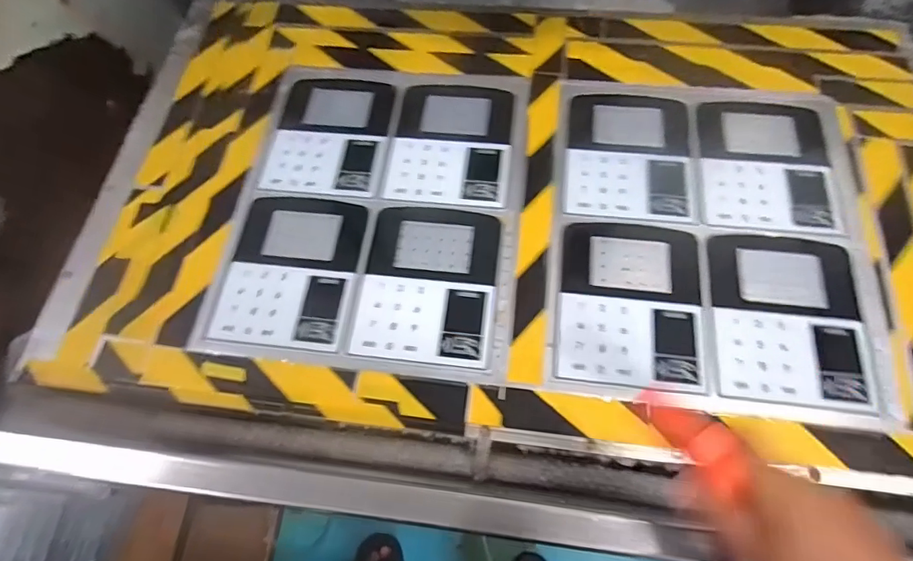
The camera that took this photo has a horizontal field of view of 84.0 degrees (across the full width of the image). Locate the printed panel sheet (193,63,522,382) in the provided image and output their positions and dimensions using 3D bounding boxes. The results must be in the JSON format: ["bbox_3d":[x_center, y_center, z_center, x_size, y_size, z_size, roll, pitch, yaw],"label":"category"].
[{"bbox_3d":[-0.094,-0.091,0.599,0.321,0.010,0.394,5,66,6],"label":"printed panel sheet"}]

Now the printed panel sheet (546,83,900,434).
[{"bbox_3d":[0.275,-0.058,0.562,0.322,0.012,0.394,5,66,6],"label":"printed panel sheet"}]

